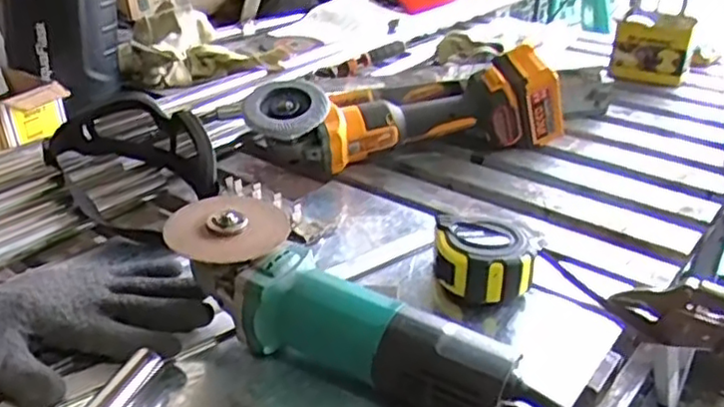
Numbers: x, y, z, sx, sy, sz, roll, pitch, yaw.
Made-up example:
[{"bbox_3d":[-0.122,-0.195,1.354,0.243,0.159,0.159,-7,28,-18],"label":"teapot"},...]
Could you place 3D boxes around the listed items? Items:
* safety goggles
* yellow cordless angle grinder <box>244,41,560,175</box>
[{"bbox_3d":[-0.230,-0.050,0.671,0.138,0.067,0.148,-19,34,-31],"label":"safety goggles"},{"bbox_3d":[0.051,-0.122,0.802,0.378,0.094,0.125,-6,33,-15],"label":"yellow cordless angle grinder"}]

